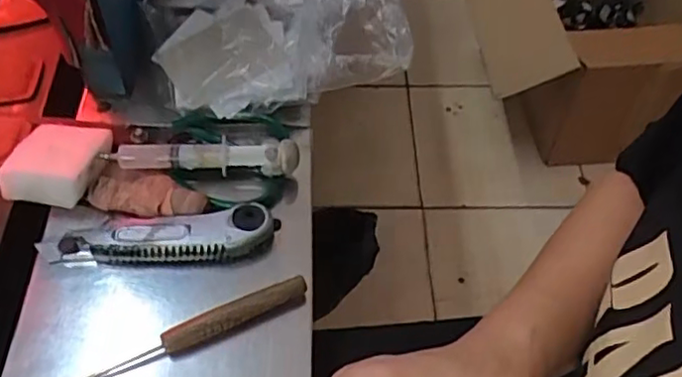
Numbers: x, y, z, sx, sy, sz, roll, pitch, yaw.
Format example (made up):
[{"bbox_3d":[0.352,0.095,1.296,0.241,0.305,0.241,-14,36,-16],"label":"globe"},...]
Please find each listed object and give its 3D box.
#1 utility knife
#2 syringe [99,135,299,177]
[{"bbox_3d":[-0.130,0.037,0.458,0.163,0.018,0.035,-9,53,-4],"label":"utility knife"},{"bbox_3d":[-0.106,-0.025,0.497,0.143,0.027,0.021,-1,53,3],"label":"syringe"}]

